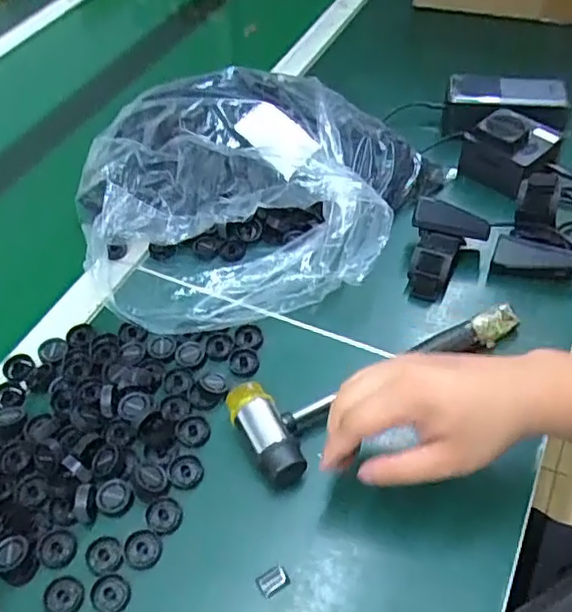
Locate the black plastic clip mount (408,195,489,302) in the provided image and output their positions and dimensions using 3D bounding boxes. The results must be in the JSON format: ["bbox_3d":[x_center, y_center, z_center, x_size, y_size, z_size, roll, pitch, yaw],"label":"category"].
[{"bbox_3d":[0.145,-0.045,0.566,0.068,0.062,0.081,11,52,11],"label":"black plastic clip mount"}]

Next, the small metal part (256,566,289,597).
[{"bbox_3d":[-0.009,0.182,0.410,0.020,0.004,0.015,-27,52,-16],"label":"small metal part"}]

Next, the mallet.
[{"bbox_3d":[0.079,0.055,0.493,0.243,0.037,0.081,-23,54,-16],"label":"mallet"}]

